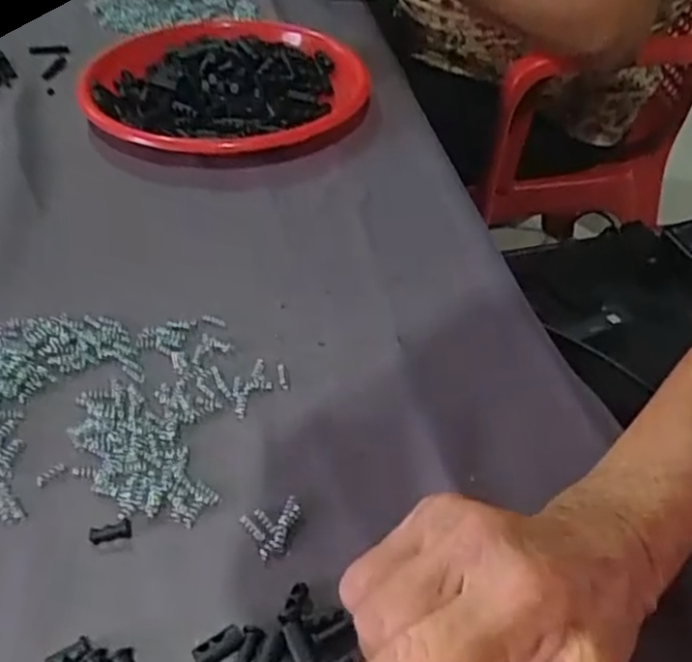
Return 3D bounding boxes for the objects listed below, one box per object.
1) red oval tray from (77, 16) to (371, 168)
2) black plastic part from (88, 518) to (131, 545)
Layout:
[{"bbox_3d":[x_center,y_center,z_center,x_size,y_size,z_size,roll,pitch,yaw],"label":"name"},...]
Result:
[{"bbox_3d":[-0.097,-0.196,0.584,0.220,0.046,0.202,0,43,-2],"label":"red oval tray"},{"bbox_3d":[-0.100,0.085,0.305,0.017,0.004,0.008,-11,44,-13],"label":"black plastic part"}]

